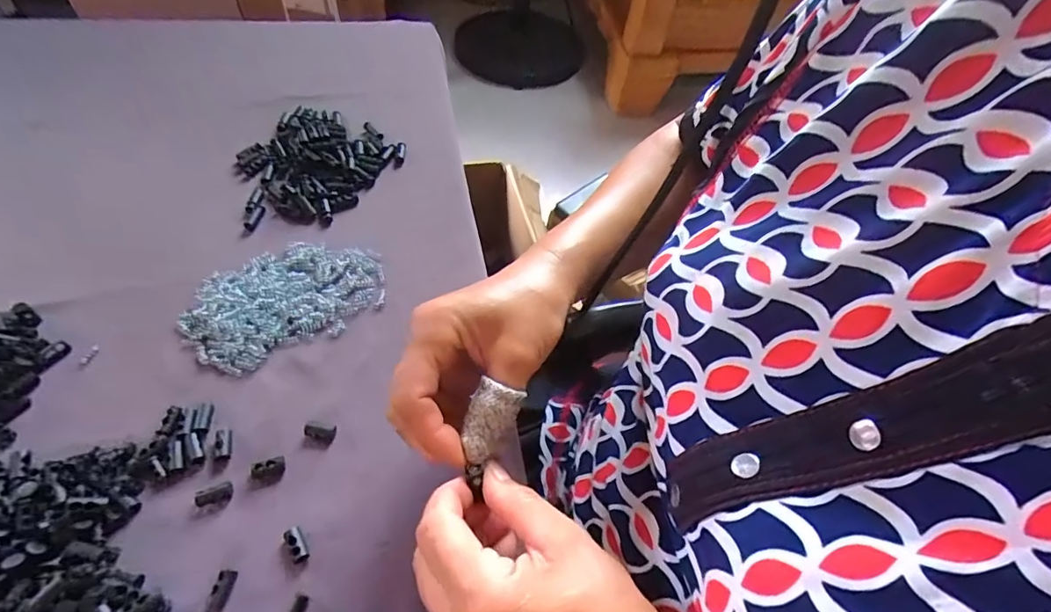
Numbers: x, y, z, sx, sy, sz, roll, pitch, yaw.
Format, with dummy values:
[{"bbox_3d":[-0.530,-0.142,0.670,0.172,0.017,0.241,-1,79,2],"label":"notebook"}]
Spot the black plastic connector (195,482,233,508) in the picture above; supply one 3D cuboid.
[{"bbox_3d":[-0.183,0.111,0.296,0.020,0.004,0.010,-10,54,-14],"label":"black plastic connector"}]

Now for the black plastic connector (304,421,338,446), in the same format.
[{"bbox_3d":[-0.131,0.079,0.322,0.020,0.004,0.012,17,52,6],"label":"black plastic connector"}]

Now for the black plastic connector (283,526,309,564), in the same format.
[{"bbox_3d":[-0.128,0.134,0.283,0.010,0.006,0.019,-26,60,-24],"label":"black plastic connector"}]

